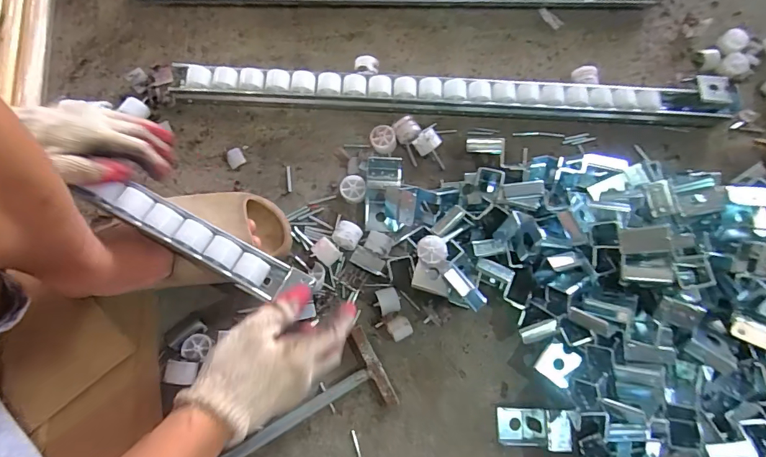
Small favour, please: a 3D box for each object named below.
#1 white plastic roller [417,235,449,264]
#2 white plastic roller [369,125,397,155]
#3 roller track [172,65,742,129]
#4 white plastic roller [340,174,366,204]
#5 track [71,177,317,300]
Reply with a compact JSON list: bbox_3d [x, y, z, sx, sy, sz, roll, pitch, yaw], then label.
[{"bbox_3d":[0.060,0.029,0.538,0.036,0.037,0.036,1,76,-4],"label":"white plastic roller"},{"bbox_3d":[0.000,-0.124,0.617,0.033,0.028,0.036,0,75,-2],"label":"white plastic roller"},{"bbox_3d":[0.117,-0.196,0.632,0.834,0.043,0.057,2,75,-3],"label":"roller track"},{"bbox_3d":[-0.042,-0.053,0.597,0.034,0.023,0.036,0,75,-2],"label":"white plastic roller"},{"bbox_3d":[-0.202,0.015,0.477,0.248,0.038,0.046,29,75,-8],"label":"track"}]

